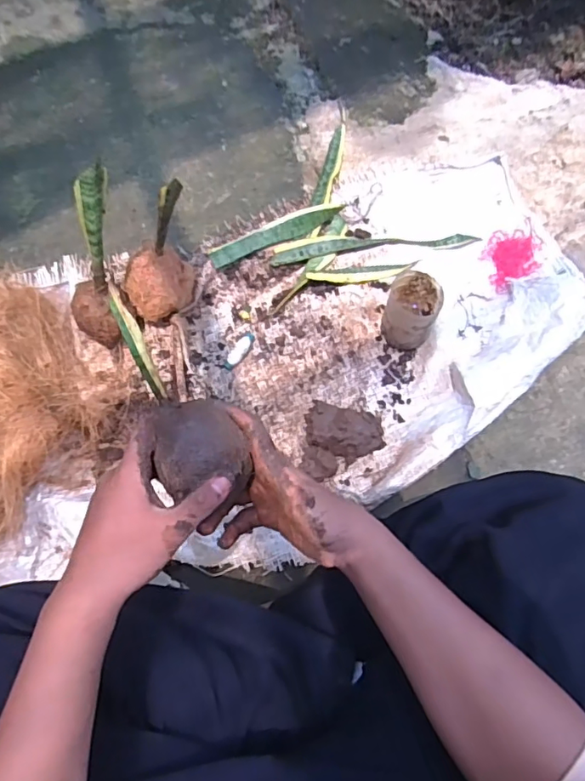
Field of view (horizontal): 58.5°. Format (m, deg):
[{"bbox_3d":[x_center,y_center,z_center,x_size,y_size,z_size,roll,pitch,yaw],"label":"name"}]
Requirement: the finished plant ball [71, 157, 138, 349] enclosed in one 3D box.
[{"bbox_3d":[-0.233,-0.157,0.629,0.060,0.232,0.063,7,51,-9],"label":"finished plant ball"}]

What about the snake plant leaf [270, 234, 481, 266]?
[{"bbox_3d":[0.117,-0.212,0.766,0.292,0.015,0.040,0,72,2],"label":"snake plant leaf"}]

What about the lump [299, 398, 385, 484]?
[{"bbox_3d":[0.067,0.066,0.673,0.101,0.054,0.097,3,72,3],"label":"lump"}]

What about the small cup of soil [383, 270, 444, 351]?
[{"bbox_3d":[0.156,-0.103,0.697,0.068,0.083,0.075,20,74,8],"label":"small cup of soil"}]

